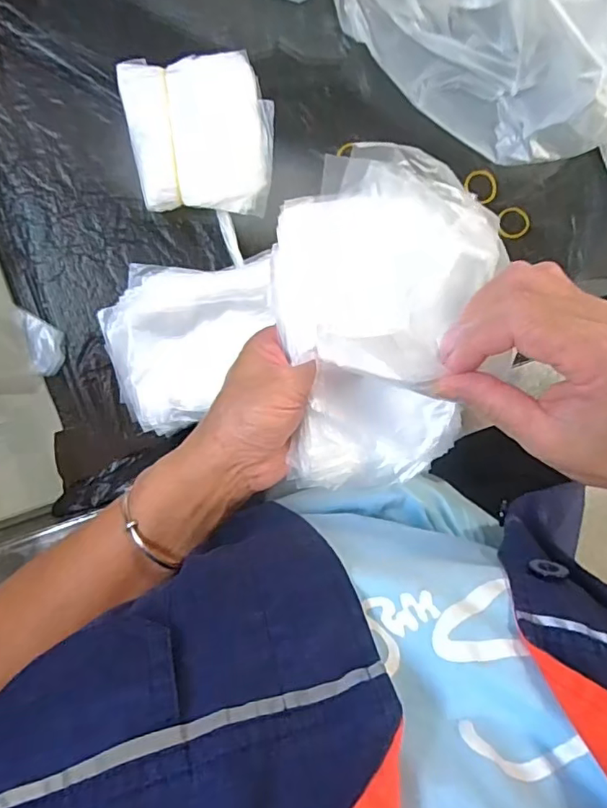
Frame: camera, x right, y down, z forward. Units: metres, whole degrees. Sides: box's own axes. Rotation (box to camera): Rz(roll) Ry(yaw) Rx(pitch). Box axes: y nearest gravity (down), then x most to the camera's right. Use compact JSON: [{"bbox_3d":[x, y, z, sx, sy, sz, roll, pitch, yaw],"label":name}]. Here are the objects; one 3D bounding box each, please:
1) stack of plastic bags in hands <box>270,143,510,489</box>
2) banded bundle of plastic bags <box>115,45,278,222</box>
[{"bbox_3d":[0.037,-0.041,0.294,0.111,0.044,0.181,8,93,-8],"label":"stack of plastic bags in hands"},{"bbox_3d":[-0.074,-0.192,0.389,0.100,0.032,0.103,-1,94,-8],"label":"banded bundle of plastic bags"}]

